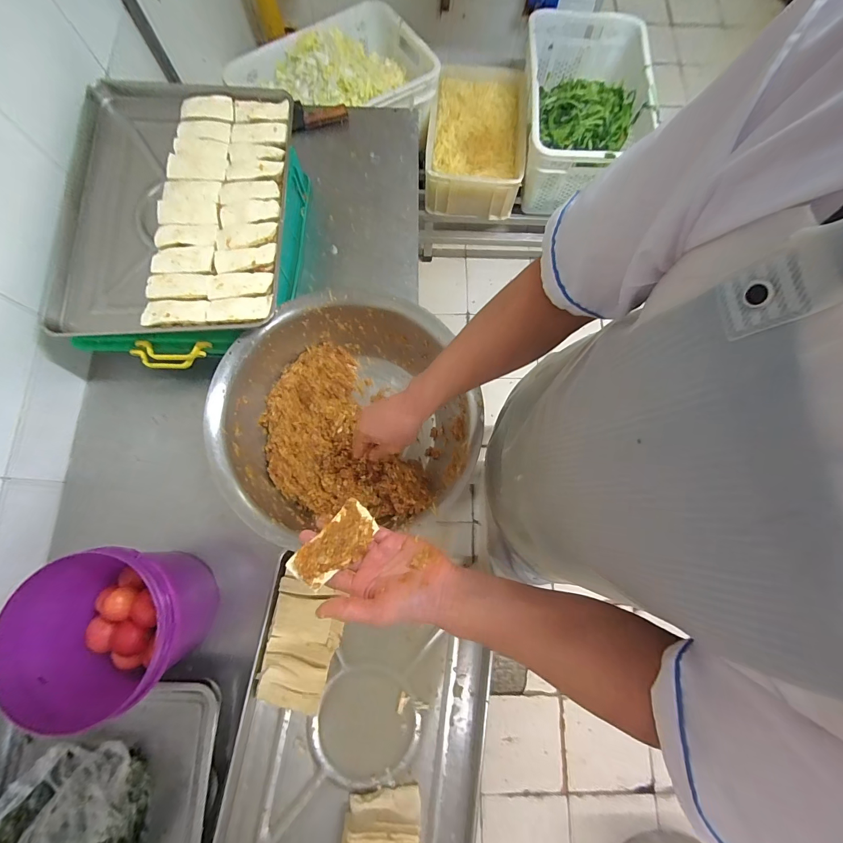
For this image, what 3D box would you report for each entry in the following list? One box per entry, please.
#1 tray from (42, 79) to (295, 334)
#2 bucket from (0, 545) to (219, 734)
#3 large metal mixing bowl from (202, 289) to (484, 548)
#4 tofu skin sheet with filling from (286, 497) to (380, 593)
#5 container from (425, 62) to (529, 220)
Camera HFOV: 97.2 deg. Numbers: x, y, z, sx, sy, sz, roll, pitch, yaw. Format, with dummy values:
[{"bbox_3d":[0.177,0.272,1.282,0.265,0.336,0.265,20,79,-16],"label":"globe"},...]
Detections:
[{"bbox_3d":[-0.488,-0.433,0.752,0.432,0.057,0.583,0,76,-1],"label":"tray"},{"bbox_3d":[-0.482,0.323,0.592,0.204,0.187,0.221,0,76,-1],"label":"bucket"},{"bbox_3d":[-0.136,-0.013,0.711,0.445,0.154,0.417,-7,77,-3],"label":"large metal mixing bowl"},{"bbox_3d":[-0.101,0.148,0.442,0.056,0.023,0.104,43,79,8],"label":"tofu skin sheet with filling"},{"bbox_3d":[0.231,-1.192,1.584,0.394,0.283,0.580,7,76,0],"label":"container"}]

